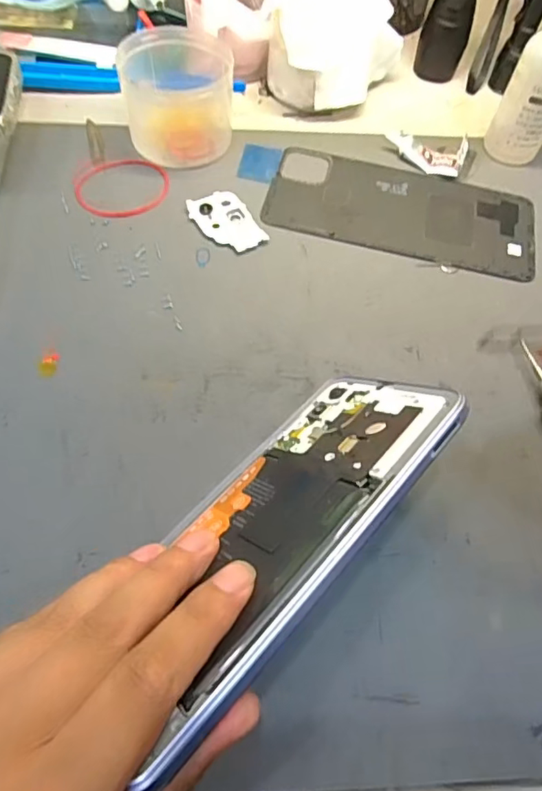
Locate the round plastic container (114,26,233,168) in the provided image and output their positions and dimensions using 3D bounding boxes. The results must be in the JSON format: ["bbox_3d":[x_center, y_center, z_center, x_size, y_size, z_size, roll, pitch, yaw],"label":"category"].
[{"bbox_3d":[-0.056,-0.180,0.321,0.063,0.043,0.068,2,61,-3],"label":"round plastic container"}]

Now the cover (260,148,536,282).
[{"bbox_3d":[0.078,-0.113,0.318,0.155,0.004,0.078,13,61,3],"label":"cover"}]

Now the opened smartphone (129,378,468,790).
[{"bbox_3d":[0.002,0.043,0.191,0.149,0.005,0.076,-44,30,-26],"label":"opened smartphone"}]

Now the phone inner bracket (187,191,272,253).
[{"bbox_3d":[-0.024,-0.098,0.300,0.030,0.004,0.043,-26,67,-17],"label":"phone inner bracket"}]

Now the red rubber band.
[{"bbox_3d":[-0.086,-0.122,0.310,0.053,0.004,0.049,2,61,-3],"label":"red rubber band"}]

